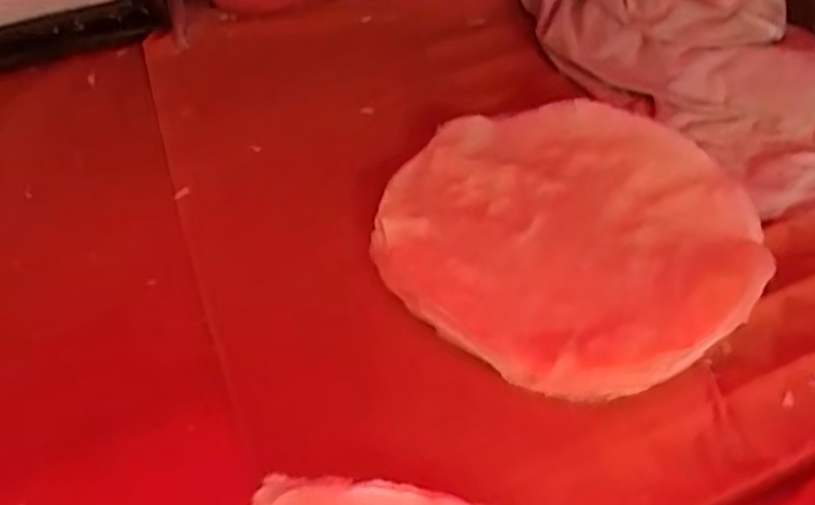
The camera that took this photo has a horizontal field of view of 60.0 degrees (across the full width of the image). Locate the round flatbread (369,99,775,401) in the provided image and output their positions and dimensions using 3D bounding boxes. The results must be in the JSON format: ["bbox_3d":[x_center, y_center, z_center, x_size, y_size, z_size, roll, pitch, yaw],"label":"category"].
[{"bbox_3d":[0.160,-0.029,0.683,0.360,0.019,0.322,-33,57,-23],"label":"round flatbread"}]

